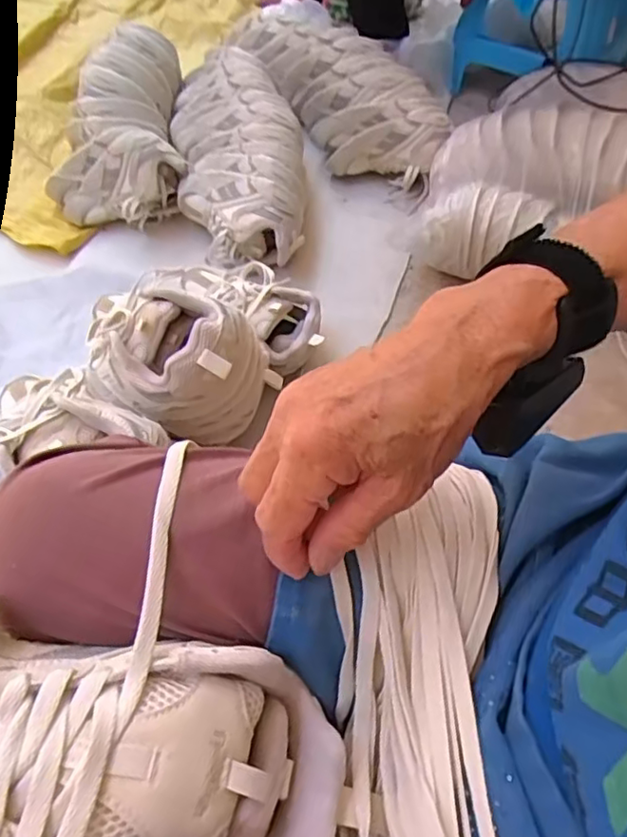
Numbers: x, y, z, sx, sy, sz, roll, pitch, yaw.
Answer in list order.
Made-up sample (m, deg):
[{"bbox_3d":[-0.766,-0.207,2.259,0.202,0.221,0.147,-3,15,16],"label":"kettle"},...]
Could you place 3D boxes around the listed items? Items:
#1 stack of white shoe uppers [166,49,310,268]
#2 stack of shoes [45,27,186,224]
[{"bbox_3d":[-0.133,-0.464,1.052,0.206,0.132,0.509,-10,59,-7],"label":"stack of white shoe uppers"},{"bbox_3d":[-0.342,-0.496,1.066,0.220,0.158,0.377,-7,59,-5],"label":"stack of shoes"}]

